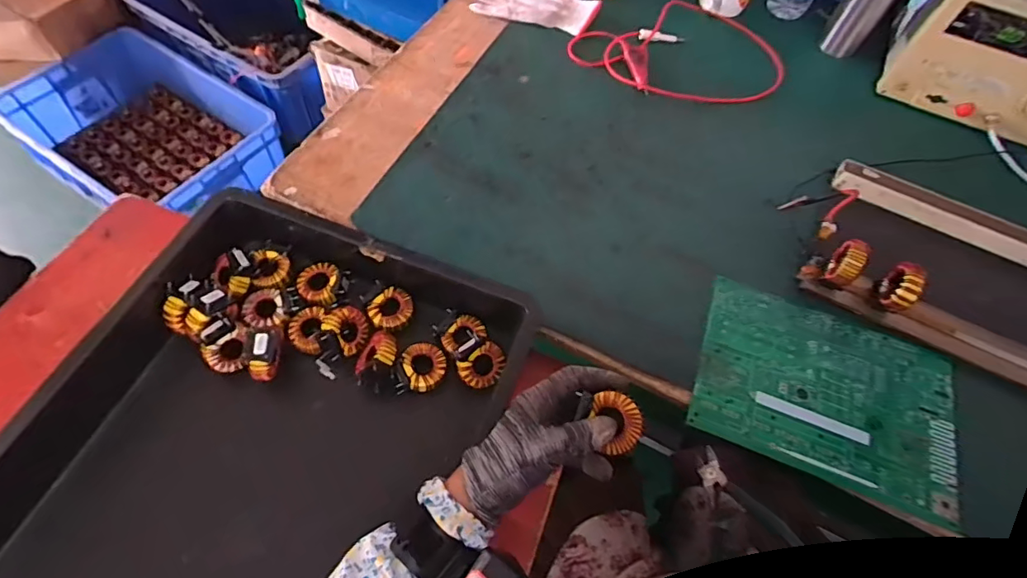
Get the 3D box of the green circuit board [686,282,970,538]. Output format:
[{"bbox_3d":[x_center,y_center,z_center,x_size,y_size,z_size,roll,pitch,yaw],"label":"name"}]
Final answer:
[{"bbox_3d":[0.314,0.102,0.535,0.248,0.011,0.181,20,60,8],"label":"green circuit board"}]

